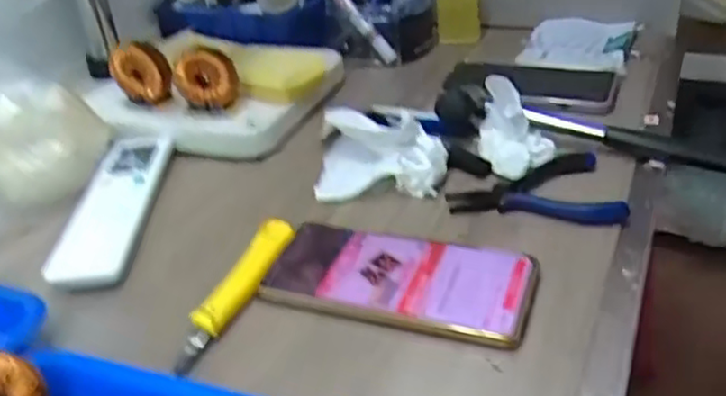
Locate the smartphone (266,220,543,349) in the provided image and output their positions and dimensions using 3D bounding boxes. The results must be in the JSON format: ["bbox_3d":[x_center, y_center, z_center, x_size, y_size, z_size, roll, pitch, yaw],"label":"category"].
[{"bbox_3d":[0.022,0.051,0.427,0.159,0.015,0.075,7,34,19],"label":"smartphone"}]

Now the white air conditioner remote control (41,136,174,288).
[{"bbox_3d":[-0.187,0.000,0.521,0.053,0.019,0.191,-5,32,0],"label":"white air conditioner remote control"}]

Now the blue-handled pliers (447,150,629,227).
[{"bbox_3d":[0.122,-0.001,0.497,0.117,0.018,0.077,-8,32,-4],"label":"blue-handled pliers"}]

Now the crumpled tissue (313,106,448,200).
[{"bbox_3d":[0.013,-0.039,0.544,0.099,0.037,0.096,-4,32,1],"label":"crumpled tissue"}]

